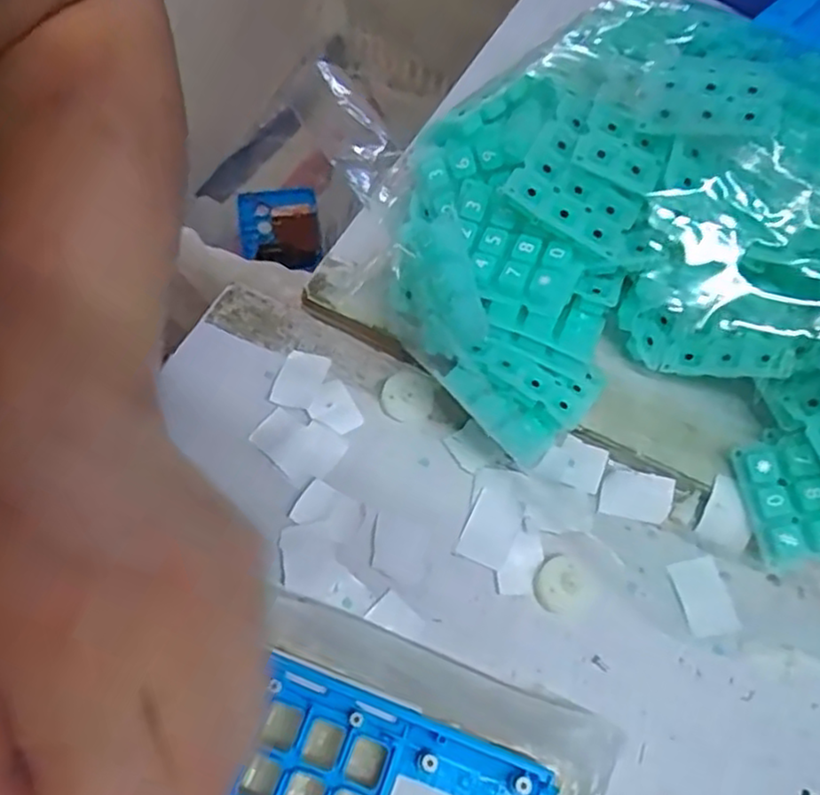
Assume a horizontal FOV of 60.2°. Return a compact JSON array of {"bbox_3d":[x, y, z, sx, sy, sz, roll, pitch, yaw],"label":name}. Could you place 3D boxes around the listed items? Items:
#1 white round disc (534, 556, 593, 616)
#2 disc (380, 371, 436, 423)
[{"bbox_3d":[0.061,0.074,0.278,0.022,0.004,0.021,1,62,-2],"label":"white round disc"},{"bbox_3d":[-0.001,0.000,0.317,0.023,0.005,0.024,1,62,-2],"label":"disc"}]

